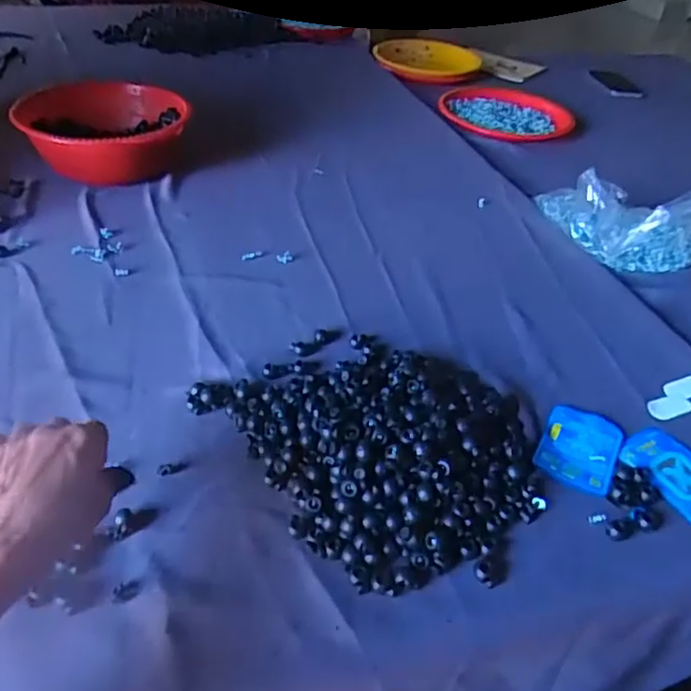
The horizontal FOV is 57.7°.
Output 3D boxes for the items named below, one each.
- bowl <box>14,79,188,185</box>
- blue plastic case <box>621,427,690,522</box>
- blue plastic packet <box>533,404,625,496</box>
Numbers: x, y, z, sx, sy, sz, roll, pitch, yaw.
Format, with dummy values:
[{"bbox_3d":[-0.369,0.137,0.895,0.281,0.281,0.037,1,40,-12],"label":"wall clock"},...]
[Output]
[{"bbox_3d":[-0.360,-0.320,0.941,0.214,0.092,0.195,2,40,-2],"label":"bowl"},{"bbox_3d":[0.297,0.113,0.556,0.071,0.007,0.096,-18,45,-25],"label":"blue plastic case"},{"bbox_3d":[0.211,0.091,0.566,0.065,0.004,0.097,22,43,20],"label":"blue plastic packet"}]

